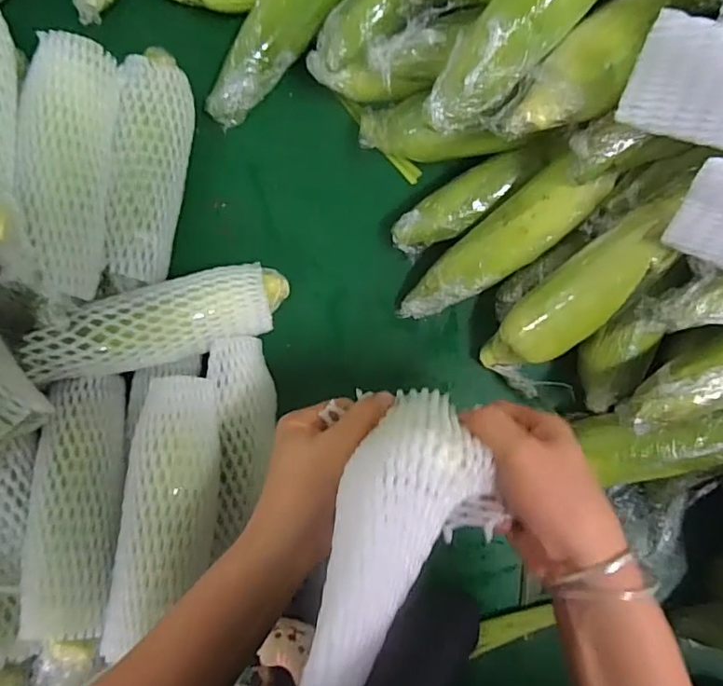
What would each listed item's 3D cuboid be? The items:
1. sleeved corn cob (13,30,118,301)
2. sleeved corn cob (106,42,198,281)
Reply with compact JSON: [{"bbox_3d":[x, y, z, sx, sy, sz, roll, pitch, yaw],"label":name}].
[{"bbox_3d":[-0.243,-0.143,0.437,0.054,0.056,0.204,5,87,6],"label":"sleeved corn cob"},{"bbox_3d":[-0.187,-0.159,0.488,0.052,0.051,0.204,3,87,6],"label":"sleeved corn cob"}]

